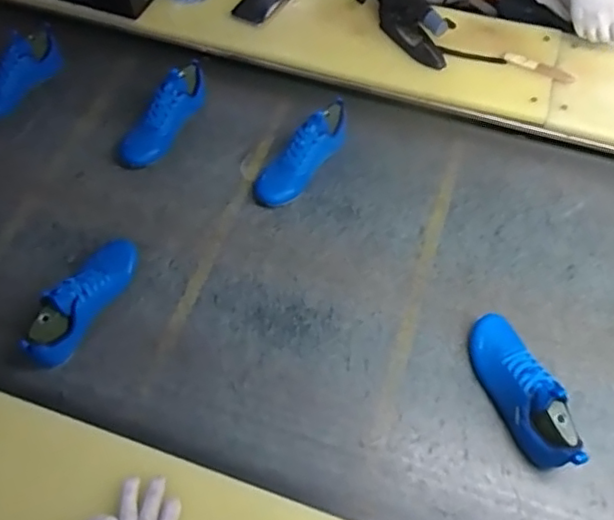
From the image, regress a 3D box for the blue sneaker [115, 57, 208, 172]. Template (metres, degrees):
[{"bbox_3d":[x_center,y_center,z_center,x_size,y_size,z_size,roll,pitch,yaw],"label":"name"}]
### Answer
[{"bbox_3d":[-0.264,-0.269,1.115,0.075,0.080,0.228,29,75,14],"label":"blue sneaker"}]

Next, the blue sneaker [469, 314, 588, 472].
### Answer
[{"bbox_3d":[0.300,0.175,0.844,0.073,0.095,0.237,-12,59,-9],"label":"blue sneaker"}]

